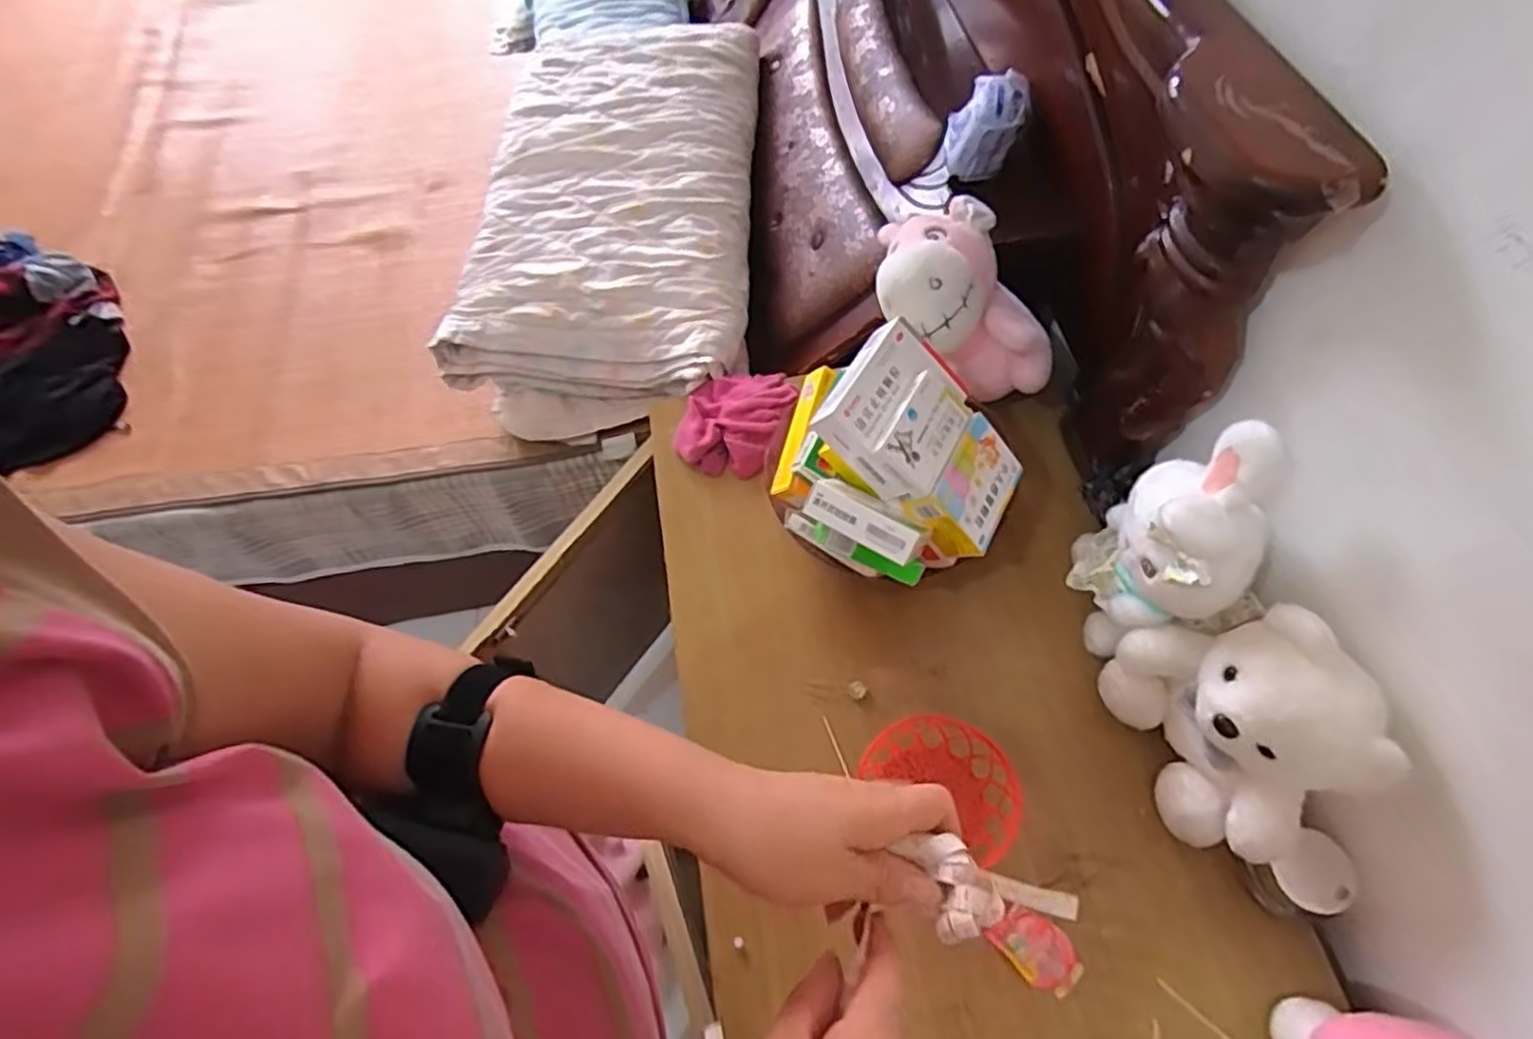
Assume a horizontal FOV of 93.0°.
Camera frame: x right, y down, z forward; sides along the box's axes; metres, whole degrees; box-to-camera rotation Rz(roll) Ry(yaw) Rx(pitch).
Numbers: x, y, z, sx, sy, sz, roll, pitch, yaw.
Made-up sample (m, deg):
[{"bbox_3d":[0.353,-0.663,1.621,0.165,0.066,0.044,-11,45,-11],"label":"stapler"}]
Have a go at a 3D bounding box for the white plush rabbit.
[{"bbox_3d":[0.343,0.021,0.621,0.100,0.234,0.127,-11,61,-2],"label":"white plush rabbit"}]

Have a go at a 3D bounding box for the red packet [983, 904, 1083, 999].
[{"bbox_3d":[0.228,0.361,0.612,0.050,0.010,0.069,-40,66,-16],"label":"red packet"}]

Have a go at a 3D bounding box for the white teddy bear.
[{"bbox_3d":[0.372,0.168,0.586,0.101,0.196,0.185,-16,62,-4],"label":"white teddy bear"}]

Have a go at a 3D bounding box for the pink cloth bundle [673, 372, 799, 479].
[{"bbox_3d":[-0.038,-0.121,0.872,0.126,0.033,0.138,9,63,9],"label":"pink cloth bundle"}]

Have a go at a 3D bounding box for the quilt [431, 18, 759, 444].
[{"bbox_3d":[-0.221,-0.439,1.083,0.391,0.199,0.622,-1,62,4],"label":"quilt"}]

